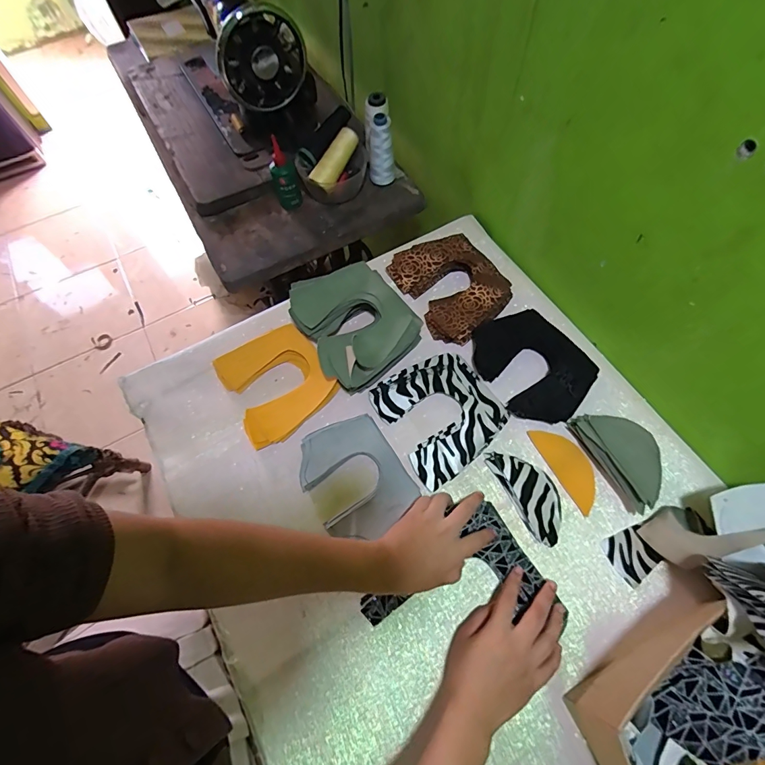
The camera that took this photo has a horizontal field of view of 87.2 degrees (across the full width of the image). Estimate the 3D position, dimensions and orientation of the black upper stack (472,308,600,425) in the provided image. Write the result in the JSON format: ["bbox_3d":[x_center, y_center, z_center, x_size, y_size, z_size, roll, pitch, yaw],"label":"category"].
[{"bbox_3d":[0.201,-0.025,0.552,0.122,0.035,0.163,-37,68,-14],"label":"black upper stack"}]

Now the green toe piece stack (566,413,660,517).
[{"bbox_3d":[0.294,0.087,0.492,0.064,0.041,0.124,-26,66,-9],"label":"green toe piece stack"}]

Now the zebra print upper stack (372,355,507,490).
[{"bbox_3d":[0.081,0.038,0.538,0.147,0.014,0.155,-30,66,-11],"label":"zebra print upper stack"}]

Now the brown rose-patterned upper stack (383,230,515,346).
[{"bbox_3d":[0.106,-0.153,0.619,0.140,0.035,0.174,-31,67,-11],"label":"brown rose-patterned upper stack"}]

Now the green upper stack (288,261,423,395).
[{"bbox_3d":[-0.042,-0.085,0.573,0.157,0.067,0.171,-39,68,-15],"label":"green upper stack"}]

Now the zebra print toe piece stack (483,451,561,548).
[{"bbox_3d":[0.182,0.132,0.493,0.054,0.009,0.121,-26,66,-9],"label":"zebra print toe piece stack"}]

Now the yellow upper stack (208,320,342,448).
[{"bbox_3d":[-0.146,-0.002,0.564,0.134,0.018,0.151,-30,67,-11],"label":"yellow upper stack"}]

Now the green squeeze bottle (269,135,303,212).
[{"bbox_3d":[-0.167,-0.349,0.687,0.044,0.114,0.029,-20,65,-7],"label":"green squeeze bottle"}]

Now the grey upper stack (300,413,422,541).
[{"bbox_3d":[-0.036,0.116,0.505,0.116,0.016,0.149,-31,67,-11],"label":"grey upper stack"}]

